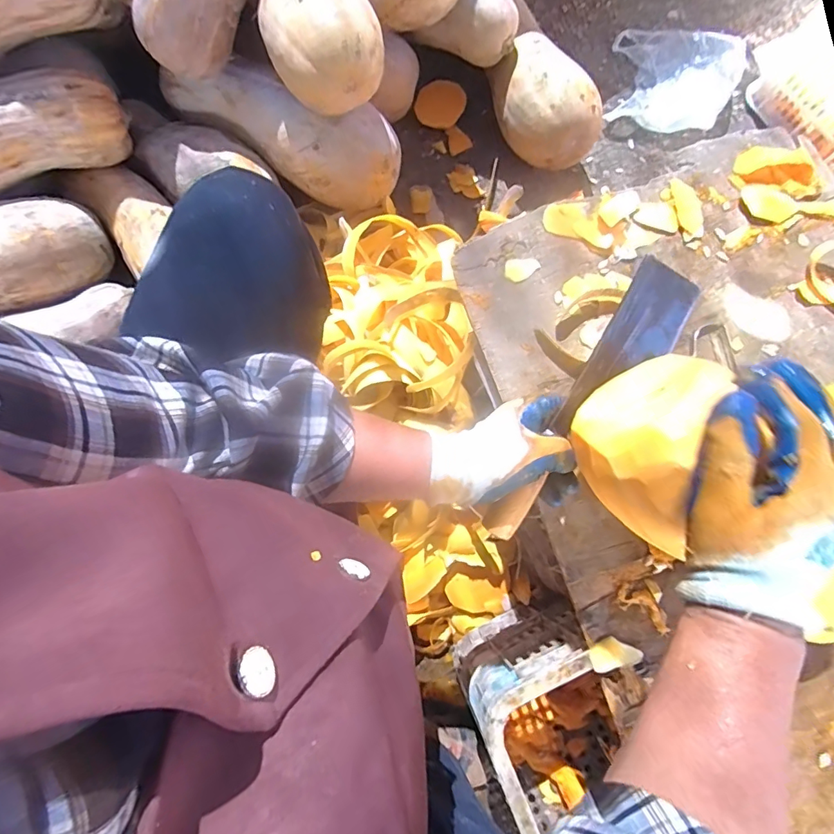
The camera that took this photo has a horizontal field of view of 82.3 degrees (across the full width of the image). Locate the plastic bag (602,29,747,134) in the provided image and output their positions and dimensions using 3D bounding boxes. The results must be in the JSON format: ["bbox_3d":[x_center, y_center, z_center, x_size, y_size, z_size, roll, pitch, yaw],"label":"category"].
[{"bbox_3d":[0.499,-0.665,0.938,0.240,0.057,0.220,19,80,2],"label":"plastic bag"}]

